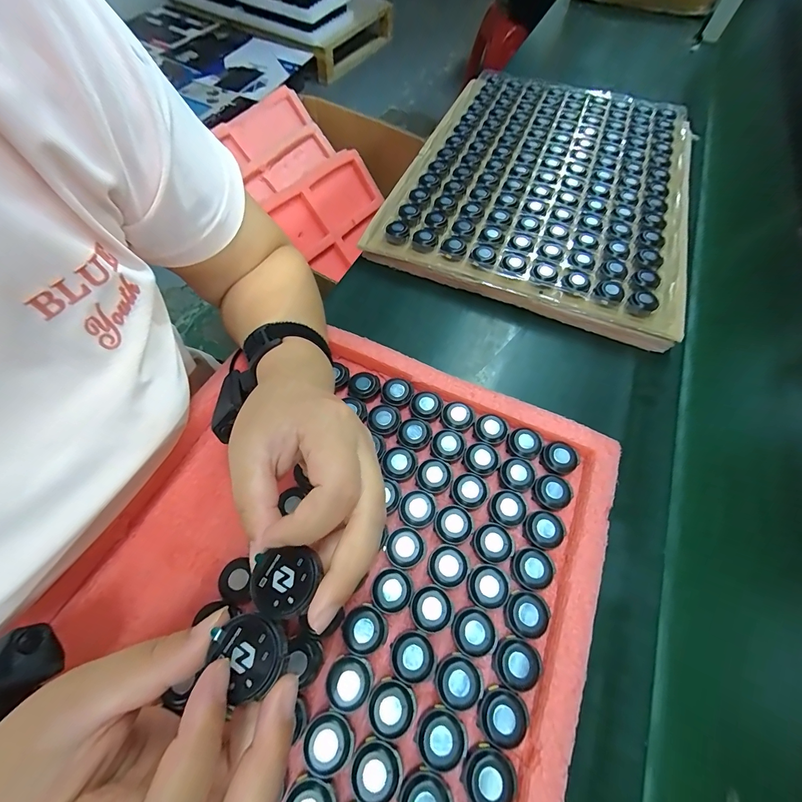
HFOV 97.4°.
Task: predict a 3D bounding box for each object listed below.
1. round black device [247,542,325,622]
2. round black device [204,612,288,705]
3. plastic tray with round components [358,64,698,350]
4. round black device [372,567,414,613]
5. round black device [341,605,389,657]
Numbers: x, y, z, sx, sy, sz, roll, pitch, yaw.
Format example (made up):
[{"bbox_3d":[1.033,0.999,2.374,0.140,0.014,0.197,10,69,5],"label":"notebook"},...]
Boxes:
[{"bbox_3d":[-0.050,0.076,0.149,0.028,0.004,0.027,17,63,9],"label":"round black device"},{"bbox_3d":[-0.060,0.101,0.140,0.027,0.004,0.028,0,62,0],"label":"round black device"},{"bbox_3d":[0.210,-0.323,0.502,0.357,0.032,0.474,20,64,10],"label":"plastic tray with round components"},{"bbox_3d":[-0.006,0.137,0.255,0.028,0.007,0.028,0,62,0],"label":"round black device"},{"bbox_3d":[-0.025,0.159,0.244,0.030,0.012,0.028,22,64,11],"label":"round black device"}]

